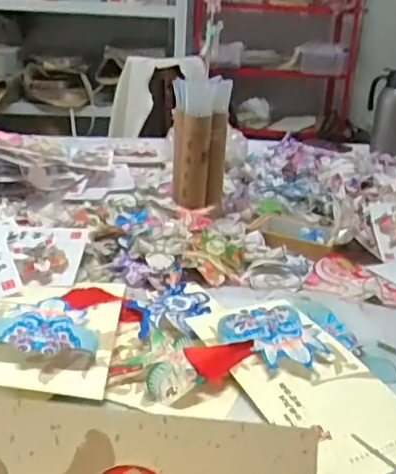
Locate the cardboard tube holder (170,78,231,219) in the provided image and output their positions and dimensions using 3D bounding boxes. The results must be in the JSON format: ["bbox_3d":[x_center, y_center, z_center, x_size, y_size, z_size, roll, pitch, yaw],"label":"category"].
[{"bbox_3d":[0.006,-0.196,1.222,0.118,0.253,0.090,2,22,-3],"label":"cardboard tube holder"}]

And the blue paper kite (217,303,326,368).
[{"bbox_3d":[0.111,0.132,0.767,0.131,0.025,0.129,-14,28,-36],"label":"blue paper kite"}]

